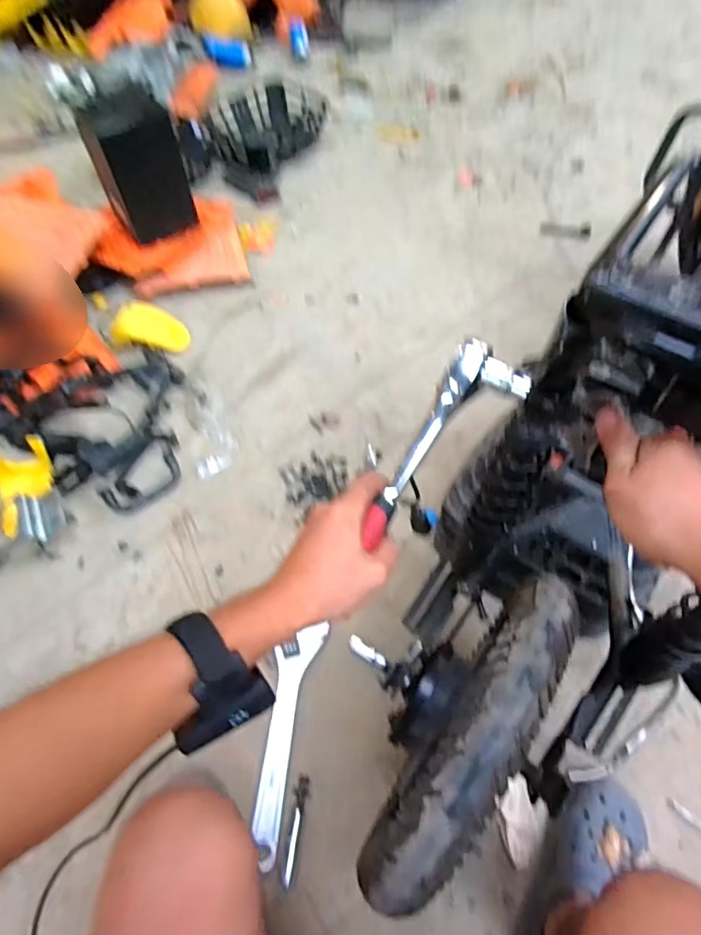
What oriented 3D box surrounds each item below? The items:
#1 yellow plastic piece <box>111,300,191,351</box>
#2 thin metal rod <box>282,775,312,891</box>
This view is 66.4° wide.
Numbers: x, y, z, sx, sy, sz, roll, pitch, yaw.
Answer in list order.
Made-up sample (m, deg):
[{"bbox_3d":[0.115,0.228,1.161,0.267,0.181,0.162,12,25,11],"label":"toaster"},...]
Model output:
[{"bbox_3d":[-0.434,-0.304,1.165,0.160,0.046,0.109,9,60,6],"label":"yellow plastic piece"},{"bbox_3d":[-0.071,0.481,0.714,0.020,0.011,0.124,6,60,4],"label":"thin metal rod"}]

